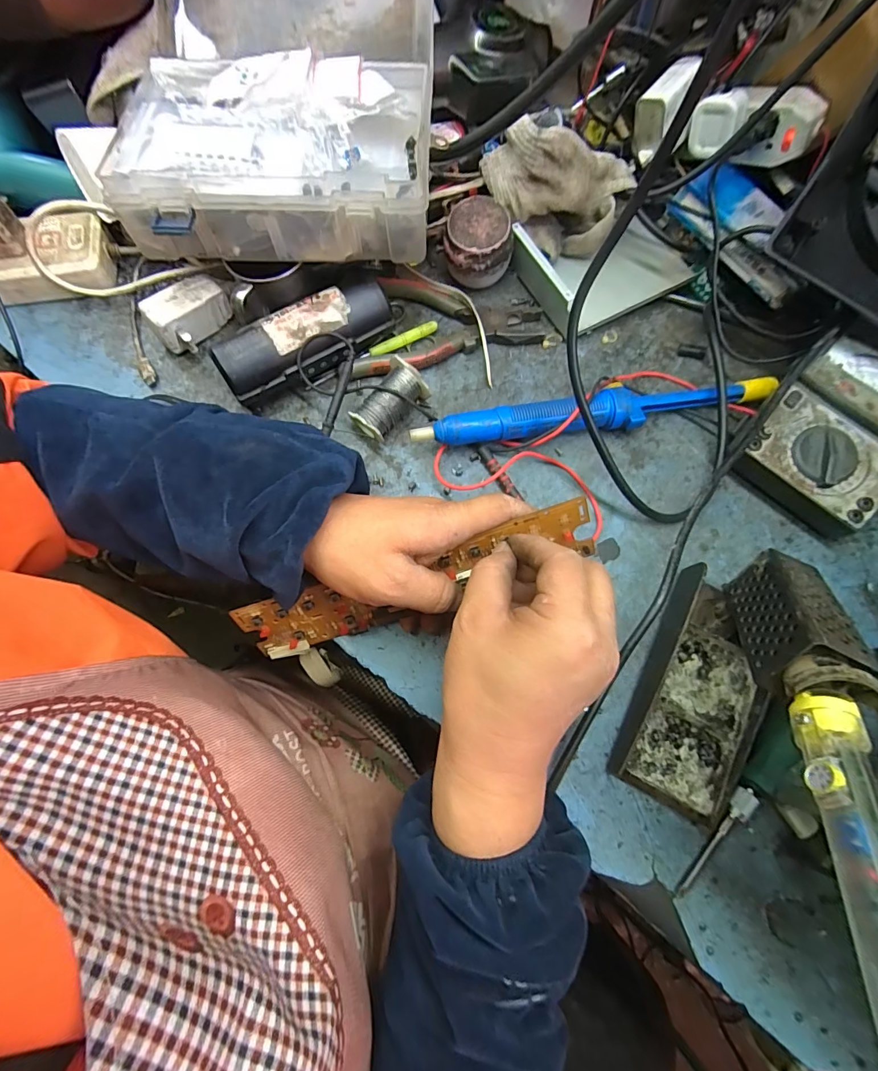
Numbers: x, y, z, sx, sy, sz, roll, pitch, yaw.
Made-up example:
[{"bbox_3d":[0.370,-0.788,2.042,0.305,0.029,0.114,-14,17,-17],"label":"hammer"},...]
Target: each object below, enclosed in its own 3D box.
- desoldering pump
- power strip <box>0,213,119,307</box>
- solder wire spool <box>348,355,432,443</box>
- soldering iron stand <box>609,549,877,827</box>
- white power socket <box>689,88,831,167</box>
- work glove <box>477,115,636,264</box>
[{"bbox_3d":[0.136,-0.103,0.379,0.315,0.031,0.033,-8,72,-5],"label":"desoldering pump"},{"bbox_3d":[-0.377,-0.246,0.399,0.149,0.039,0.066,-9,72,-6],"label":"power strip"},{"bbox_3d":[-0.040,-0.110,0.372,0.034,0.037,0.062,34,73,9],"label":"solder wire spool"},{"bbox_3d":[0.186,0.093,0.262,0.069,0.132,0.168,28,72,7],"label":"soldering iron stand"},{"bbox_3d":[0.293,-0.383,0.412,0.105,0.053,0.046,19,71,18],"label":"white power socket"},{"bbox_3d":[0.102,-0.306,0.406,0.126,0.093,0.046,9,71,1],"label":"work glove"}]

